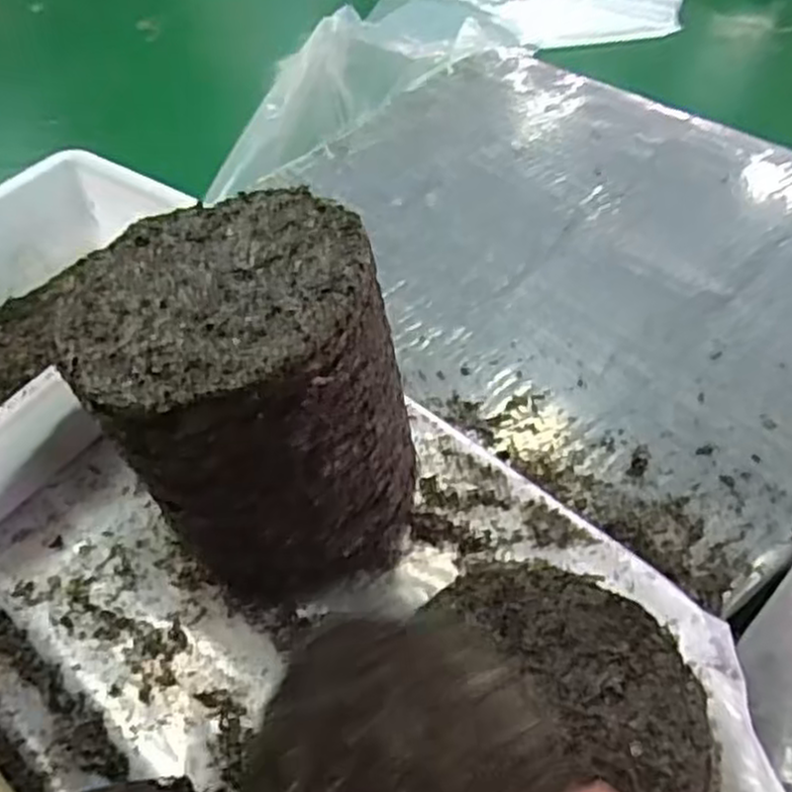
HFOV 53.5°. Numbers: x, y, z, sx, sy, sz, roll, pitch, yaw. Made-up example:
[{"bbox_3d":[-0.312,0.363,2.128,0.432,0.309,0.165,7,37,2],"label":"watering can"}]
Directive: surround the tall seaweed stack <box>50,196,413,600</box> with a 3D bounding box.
[{"bbox_3d":[-0.103,0.007,0.574,0.197,0.240,0.212,-27,54,-17],"label":"tall seaweed stack"}]

